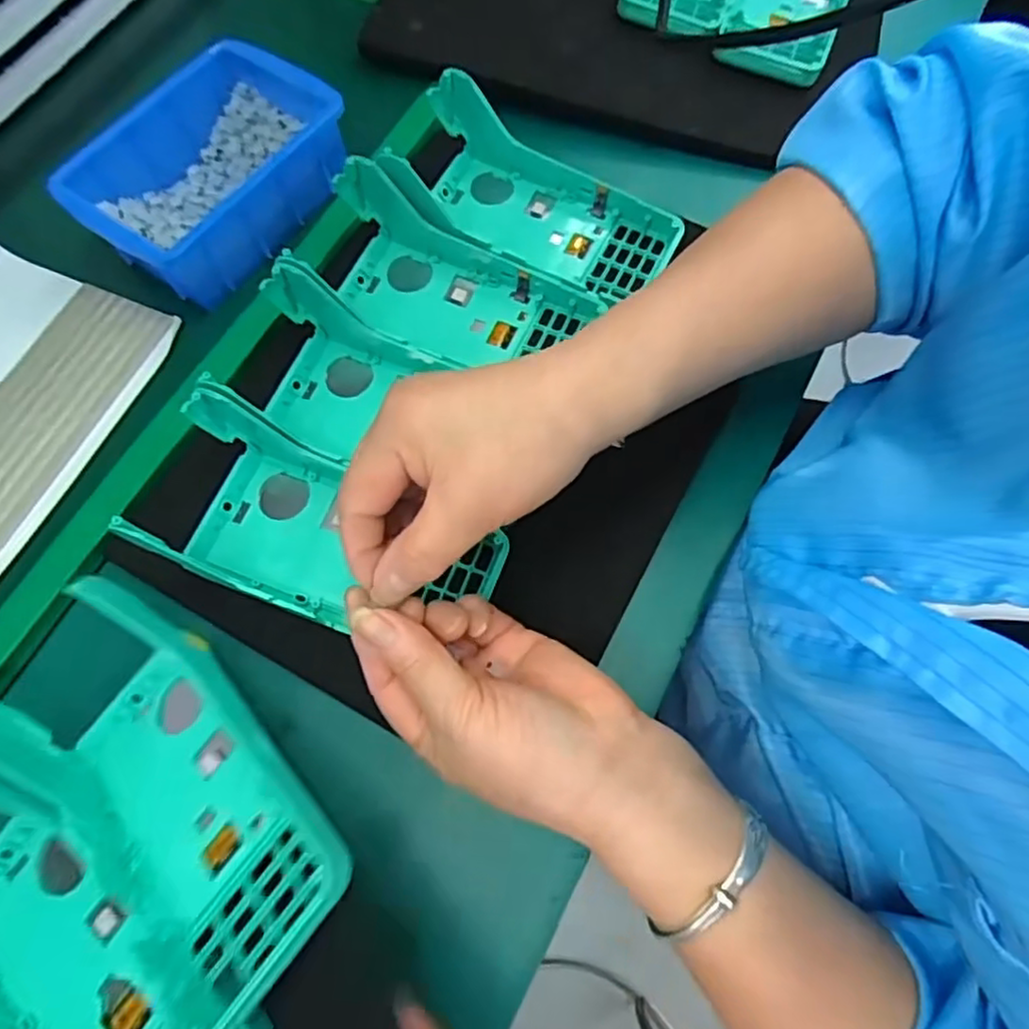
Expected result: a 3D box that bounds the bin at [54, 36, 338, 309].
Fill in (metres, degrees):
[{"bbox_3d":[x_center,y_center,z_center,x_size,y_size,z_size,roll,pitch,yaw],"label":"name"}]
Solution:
[{"bbox_3d":[-0.181,-0.204,0.407,0.110,0.054,0.150,35,77,16],"label":"bin"}]

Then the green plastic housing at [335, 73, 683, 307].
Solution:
[{"bbox_3d":[0.005,-0.188,0.400,0.177,0.048,0.087,23,74,7],"label":"green plastic housing"}]

